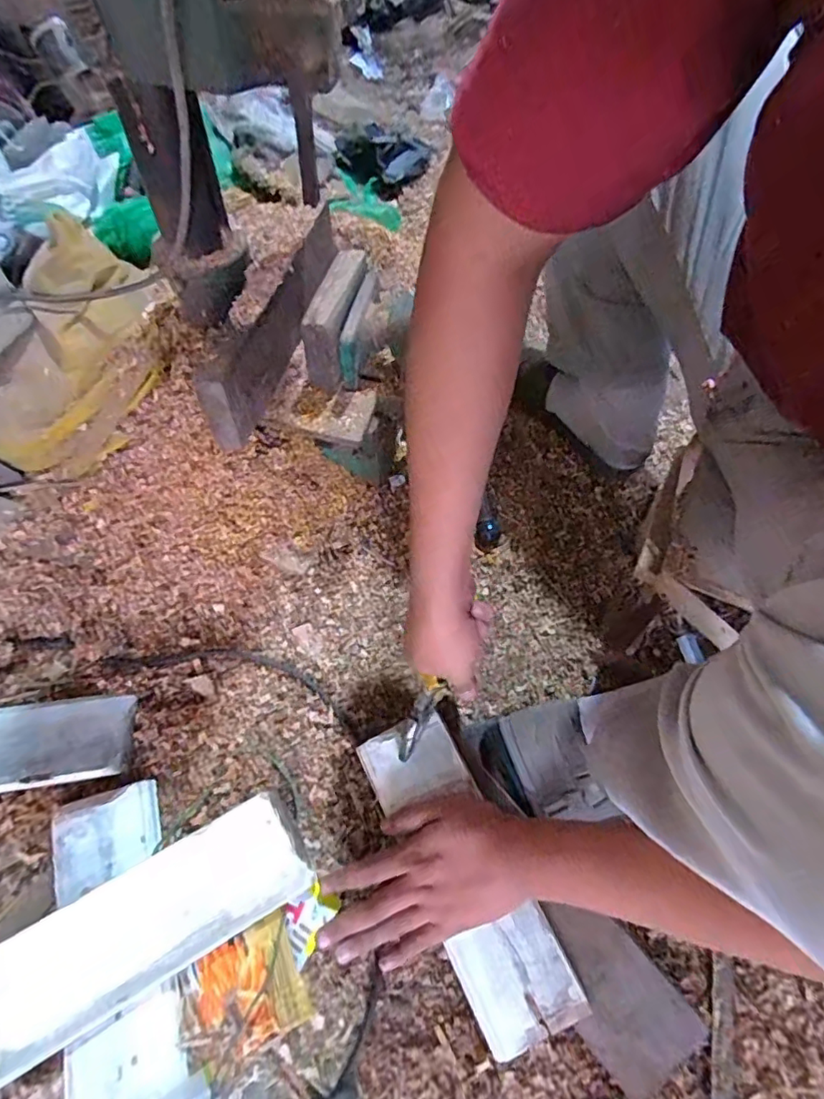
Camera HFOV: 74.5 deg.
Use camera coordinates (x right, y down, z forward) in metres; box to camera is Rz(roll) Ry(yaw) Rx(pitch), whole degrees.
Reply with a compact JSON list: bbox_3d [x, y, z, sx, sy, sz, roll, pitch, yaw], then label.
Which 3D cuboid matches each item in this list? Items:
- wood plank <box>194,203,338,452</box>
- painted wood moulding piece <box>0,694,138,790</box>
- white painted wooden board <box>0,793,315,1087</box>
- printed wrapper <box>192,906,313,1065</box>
[{"bbox_3d":[-0.129,-0.223,0.538,0.028,0.089,0.300,14,62,7],"label":"wood plank"},{"bbox_3d":[-0.412,0.191,0.520,0.263,0.015,0.084,-8,62,-6],"label":"painted wood moulding piece"},{"bbox_3d":[-0.224,0.319,0.465,0.263,0.033,0.090,-26,65,-15],"label":"white painted wooden board"},{"bbox_3d":[-0.140,0.371,0.460,0.086,0.016,0.080,-20,63,-12],"label":"printed wrapper"}]

